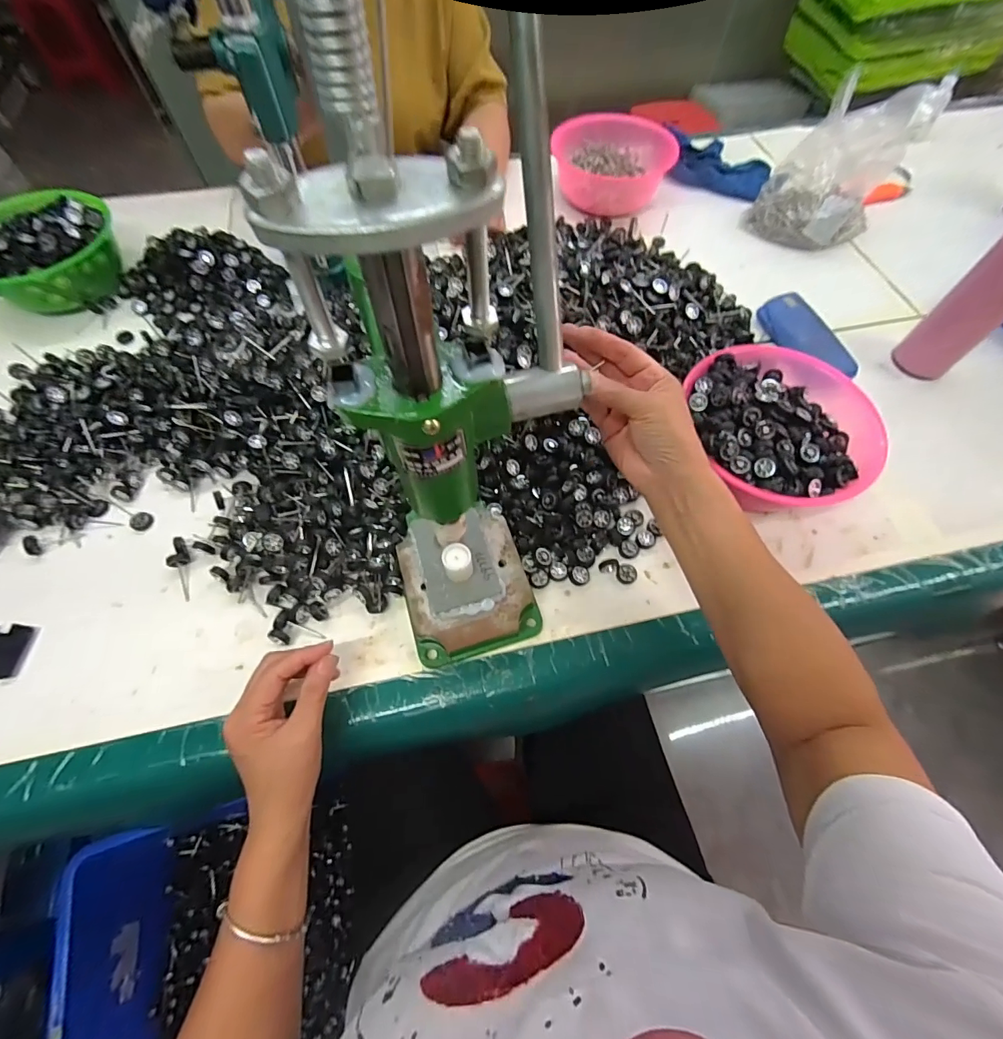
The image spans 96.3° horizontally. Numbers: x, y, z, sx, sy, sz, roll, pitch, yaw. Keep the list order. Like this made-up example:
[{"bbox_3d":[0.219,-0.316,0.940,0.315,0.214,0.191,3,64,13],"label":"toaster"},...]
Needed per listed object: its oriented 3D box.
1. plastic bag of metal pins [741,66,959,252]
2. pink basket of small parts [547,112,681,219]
[{"bbox_3d":[0.504,-0.531,0.679,0.164,0.150,0.177,31,66,14],"label":"plastic bag of metal pins"},{"bbox_3d":[0.195,-0.580,0.738,0.195,0.071,0.151,-36,69,-18],"label":"pink basket of small parts"}]

